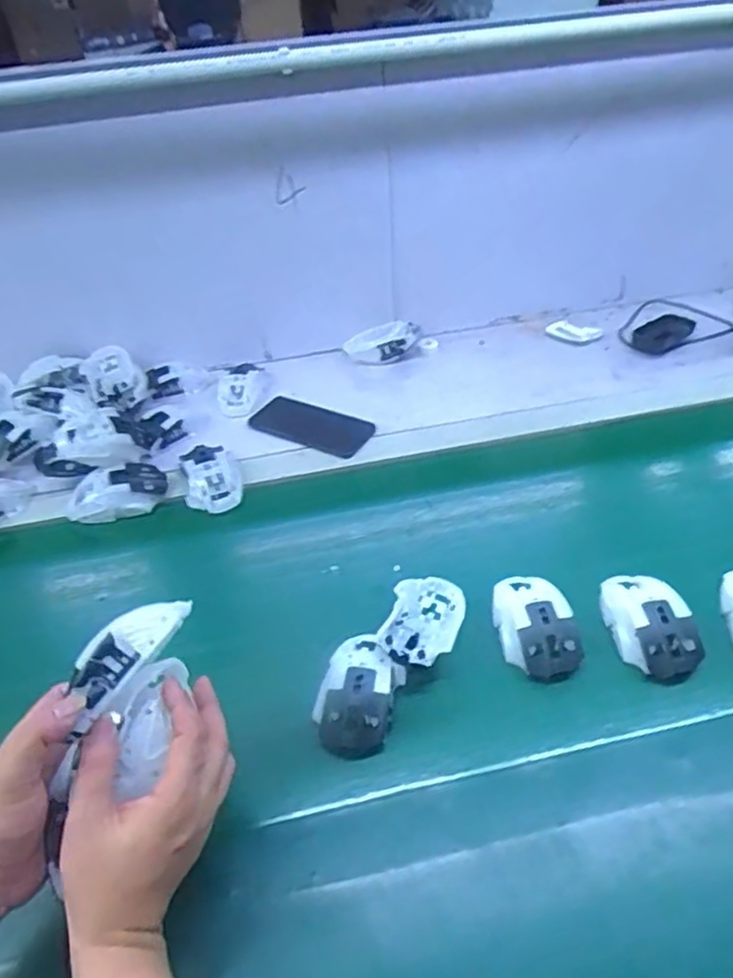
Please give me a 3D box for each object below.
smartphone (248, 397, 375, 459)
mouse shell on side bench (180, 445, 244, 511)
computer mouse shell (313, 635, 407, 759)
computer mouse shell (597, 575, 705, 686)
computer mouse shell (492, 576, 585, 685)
[{"bbox_3d":[-0.072,-0.084,0.884,0.173,0.010,0.077,22,50,26],"label":"smartphone"},{"bbox_3d":[-0.188,-0.018,0.807,0.068,0.034,0.111,-13,44,-7],"label":"mouse shell on side bench"},{"bbox_3d":[-0.005,0.174,0.577,0.064,0.038,0.105,8,45,15],"label":"computer mouse shell"},{"bbox_3d":[0.257,0.119,0.608,0.071,0.037,0.114,-9,44,-3],"label":"computer mouse shell"},{"bbox_3d":[0.156,0.122,0.617,0.072,0.036,0.113,-10,44,-4],"label":"computer mouse shell"}]

